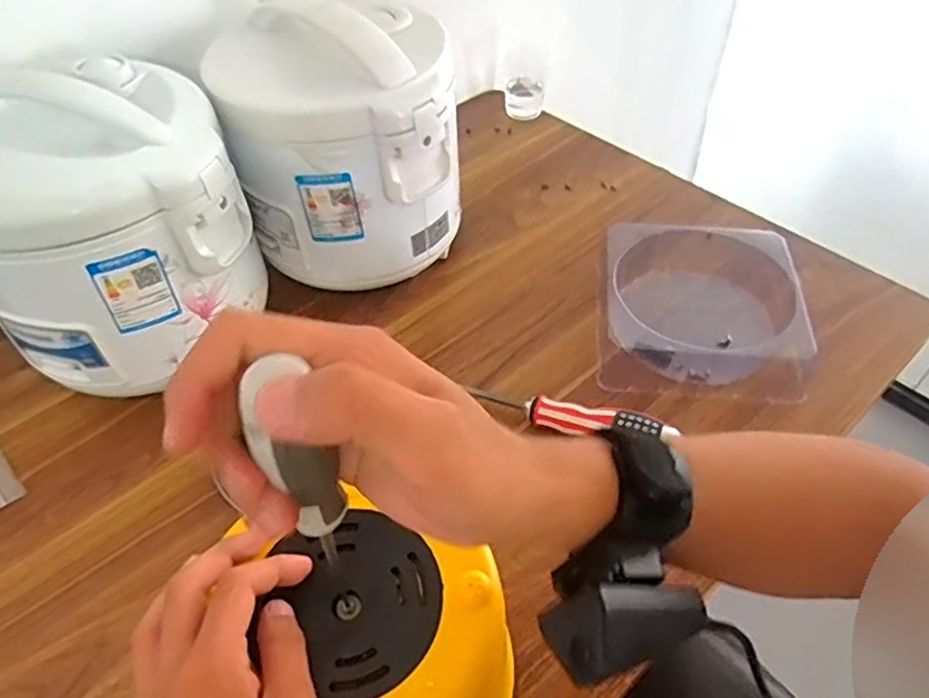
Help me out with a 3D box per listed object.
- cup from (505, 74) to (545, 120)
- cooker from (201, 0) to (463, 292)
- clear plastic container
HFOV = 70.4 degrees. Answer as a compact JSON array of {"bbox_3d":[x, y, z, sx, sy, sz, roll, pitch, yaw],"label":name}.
[{"bbox_3d":[0.078,-0.328,0.861,0.047,0.034,0.046,-1,49,1],"label":"cup"},{"bbox_3d":[-0.106,-0.177,0.606,0.199,0.223,0.180,-10,50,-11],"label":"cooker"},{"bbox_3d":[0.211,-0.044,0.587,0.171,0.056,0.193,6,49,7],"label":"clear plastic container"}]

